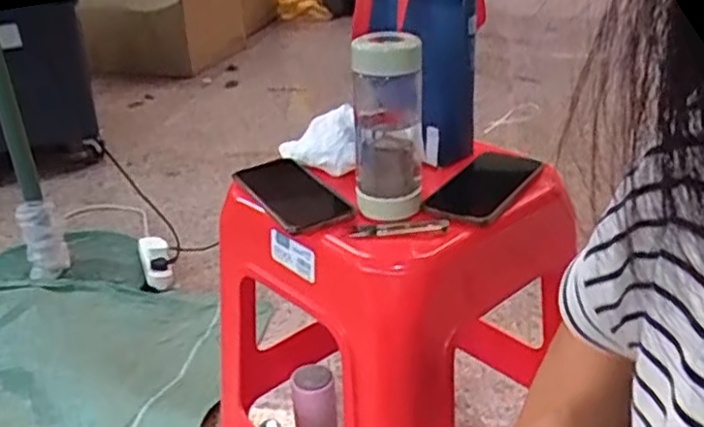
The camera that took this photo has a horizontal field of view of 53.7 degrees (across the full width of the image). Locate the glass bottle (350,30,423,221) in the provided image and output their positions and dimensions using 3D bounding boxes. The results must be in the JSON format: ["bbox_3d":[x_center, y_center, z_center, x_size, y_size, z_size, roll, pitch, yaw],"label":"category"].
[{"bbox_3d":[0.035,-0.081,0.681,0.067,0.170,0.065,-1,27,5],"label":"glass bottle"}]

